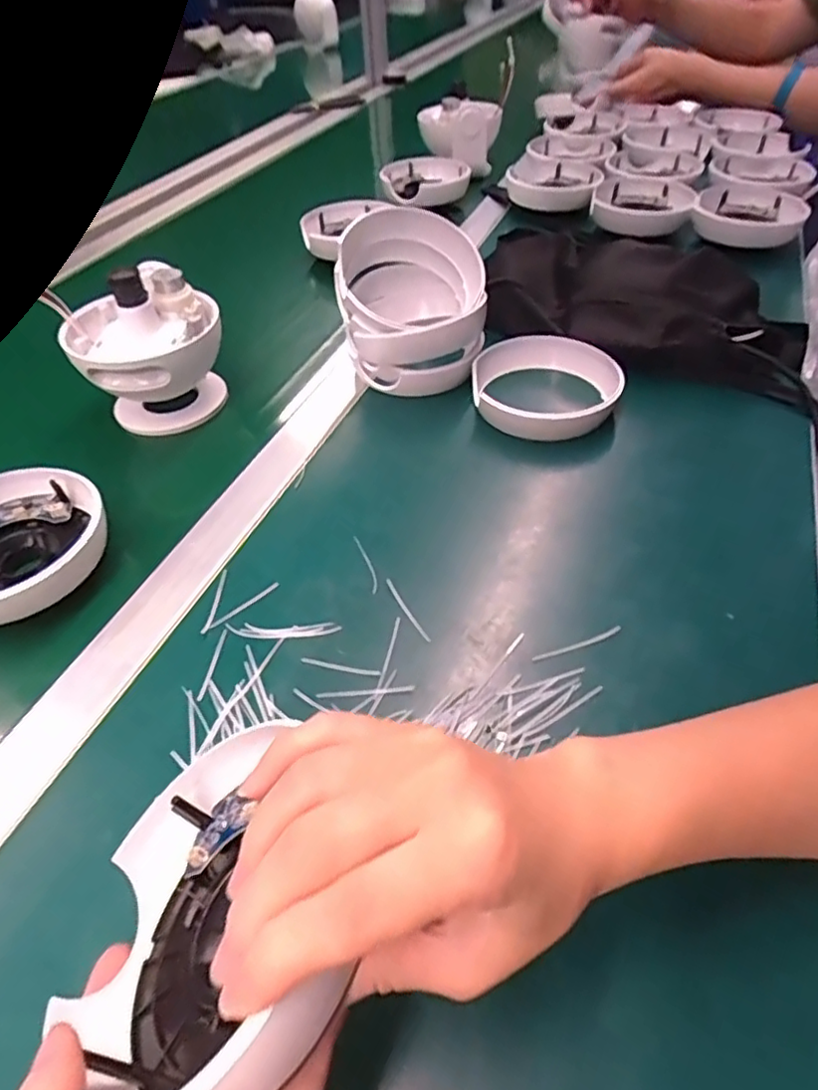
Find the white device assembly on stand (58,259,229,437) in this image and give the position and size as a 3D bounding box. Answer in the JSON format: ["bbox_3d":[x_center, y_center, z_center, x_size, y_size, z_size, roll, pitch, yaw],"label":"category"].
[{"bbox_3d":[-0.199,-0.149,0.495,0.099,0.098,0.090,-11,46,-7],"label":"white device assembly on stand"}]

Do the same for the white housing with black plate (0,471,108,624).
[{"bbox_3d":[-0.255,0.000,0.393,0.094,0.039,0.114,19,50,20],"label":"white housing with black plate"}]

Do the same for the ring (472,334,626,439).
[{"bbox_3d":[0.108,-0.124,0.496,0.115,0.032,0.115,-2,46,2],"label":"ring"}]

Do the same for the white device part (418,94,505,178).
[{"bbox_3d":[0.071,-0.576,0.865,0.110,0.079,0.075,0,46,3],"label":"white device part"}]

